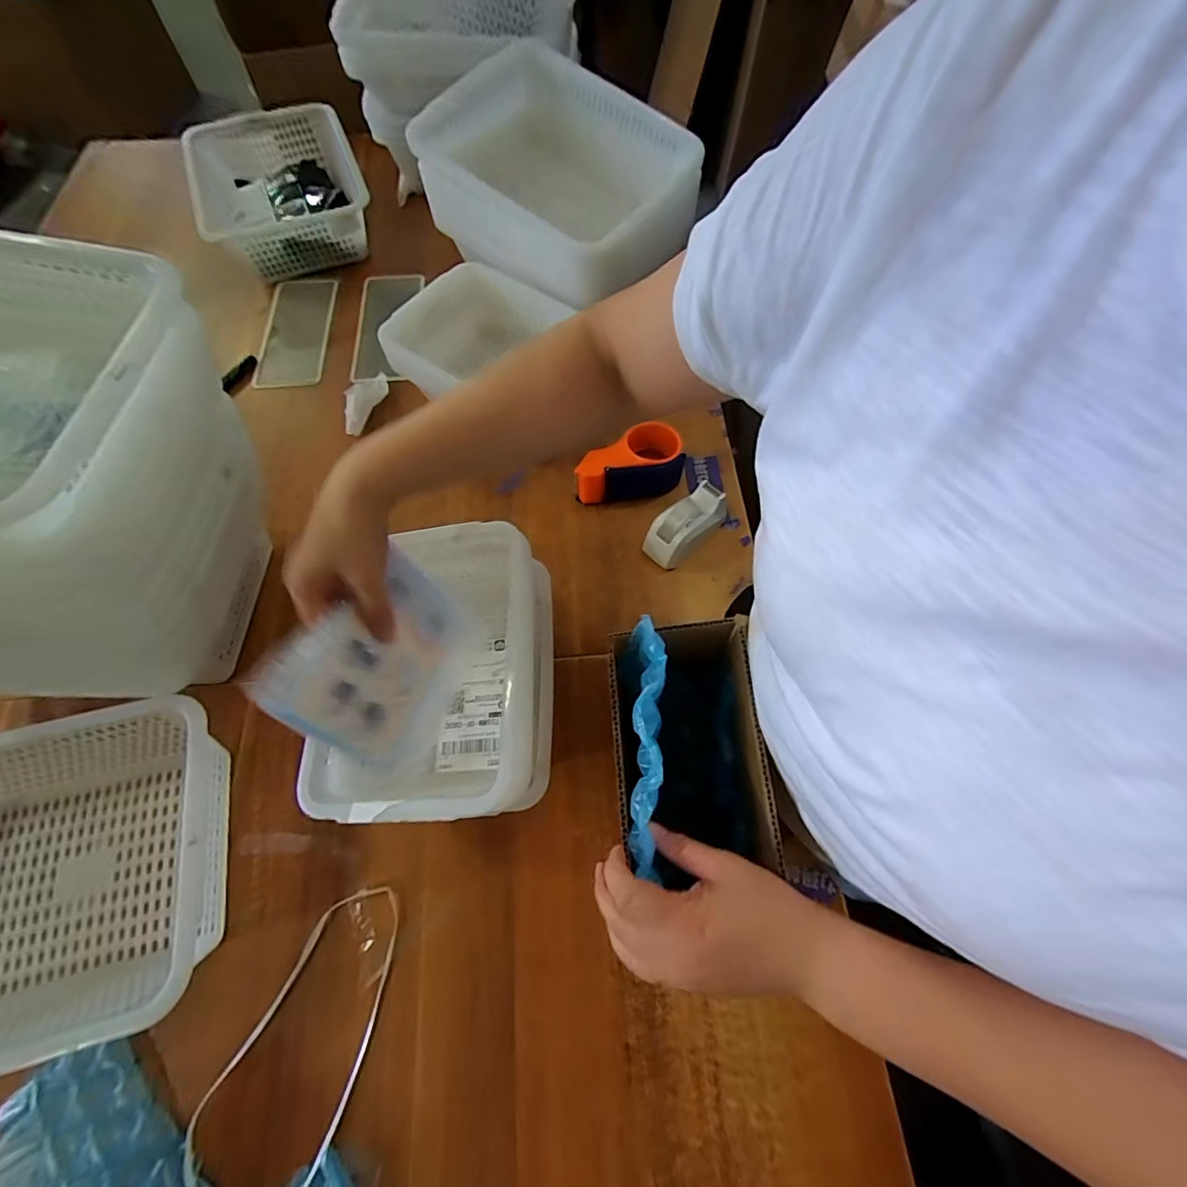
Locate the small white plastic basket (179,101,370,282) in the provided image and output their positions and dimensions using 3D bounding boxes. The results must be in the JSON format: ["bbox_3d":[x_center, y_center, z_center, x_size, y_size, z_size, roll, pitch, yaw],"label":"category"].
[{"bbox_3d":[-0.554,-0.700,0.892,0.278,0.116,0.325,-20,67,-9],"label":"small white plastic basket"}]

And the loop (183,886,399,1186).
[{"bbox_3d":[-0.251,0.402,0.444,0.116,0.019,0.255,27,68,11],"label":"loop"}]

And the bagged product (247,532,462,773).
[{"bbox_3d":[-0.161,0.044,0.380,0.014,0.124,0.149,-6,49,32],"label":"bagged product"}]

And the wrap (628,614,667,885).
[{"bbox_3d":[0.038,0.103,0.356,0.020,0.030,0.170,4,73,1],"label":"wrap"}]

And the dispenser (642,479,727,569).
[{"bbox_3d":[0.119,-0.090,0.639,0.113,0.067,0.055,-40,72,-16],"label":"dispenser"}]

